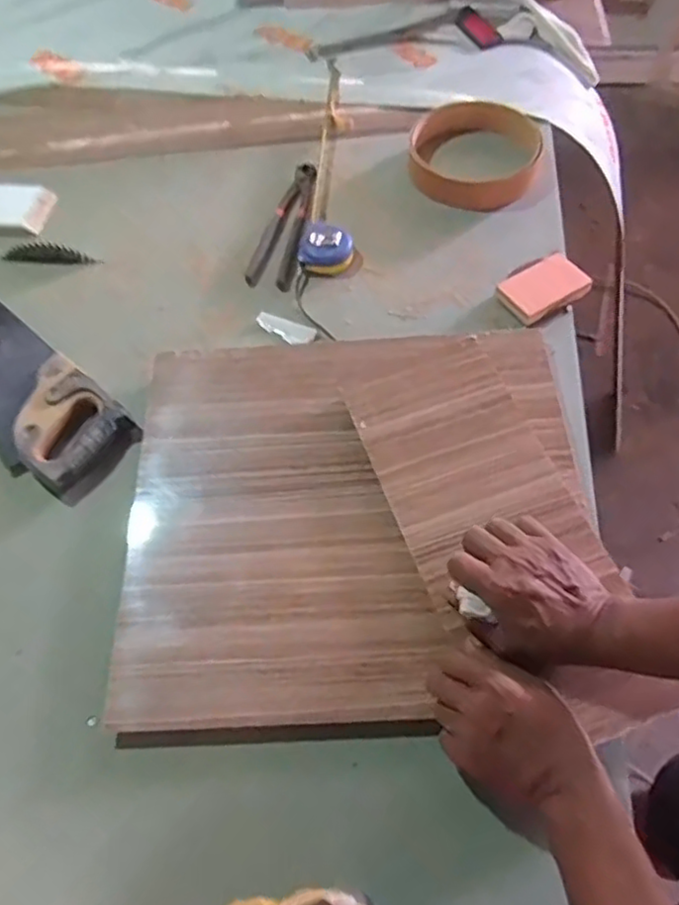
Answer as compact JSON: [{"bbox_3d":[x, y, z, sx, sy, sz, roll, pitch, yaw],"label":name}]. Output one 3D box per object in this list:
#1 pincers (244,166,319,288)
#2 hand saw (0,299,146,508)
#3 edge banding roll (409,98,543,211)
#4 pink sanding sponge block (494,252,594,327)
[{"bbox_3d":[-0.072,-0.308,0.882,0.065,0.020,0.223,6,57,8],"label":"pincers"},{"bbox_3d":[-0.433,-0.124,0.799,0.514,0.030,0.122,37,66,25],"label":"hand saw"},{"bbox_3d":[0.187,-0.420,0.921,0.173,0.058,0.170,-2,56,3],"label":"edge banding roll"},{"bbox_3d":[0.247,-0.199,0.793,0.101,0.020,0.063,-30,60,-15],"label":"pink sanding sponge block"}]

